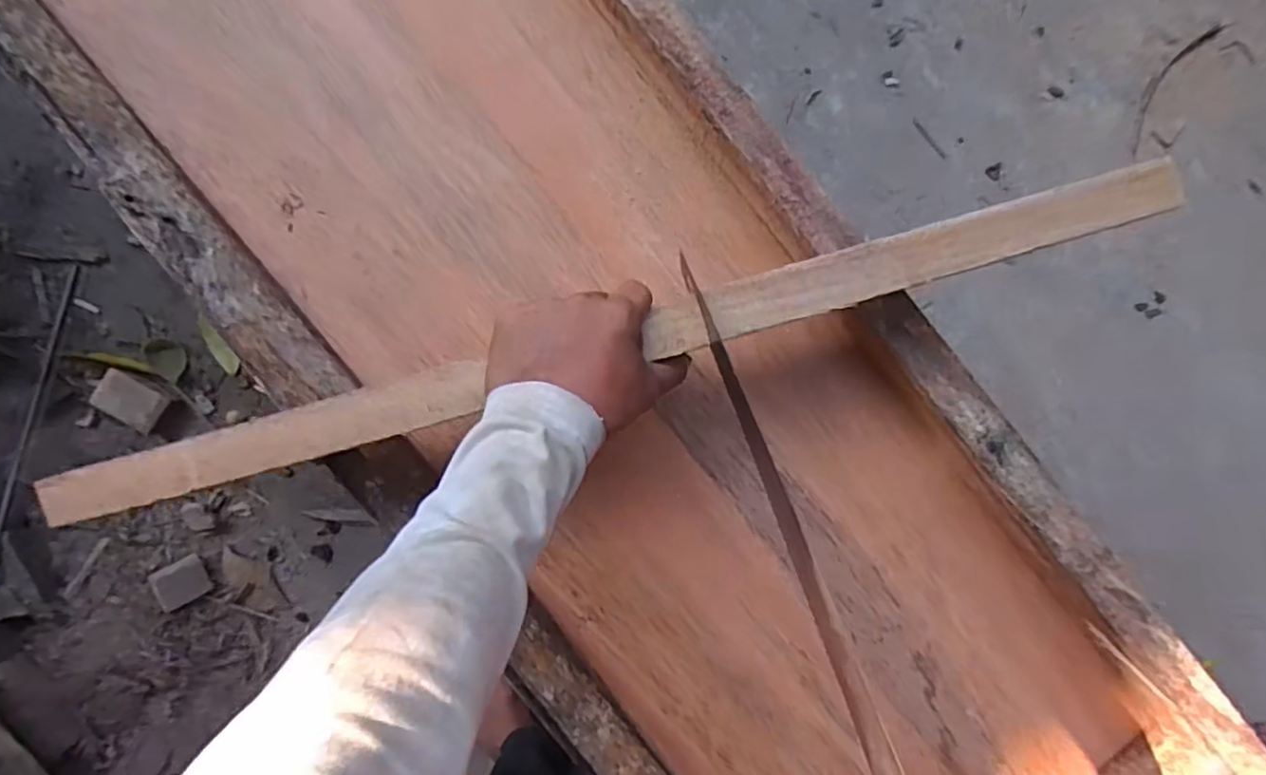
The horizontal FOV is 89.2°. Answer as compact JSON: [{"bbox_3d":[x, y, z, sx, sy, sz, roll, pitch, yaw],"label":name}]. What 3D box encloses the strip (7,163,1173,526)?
[{"bbox_3d":[-0.001,-0.029,0.411,0.728,0.016,0.035,-16,90,-3],"label":"strip"}]

